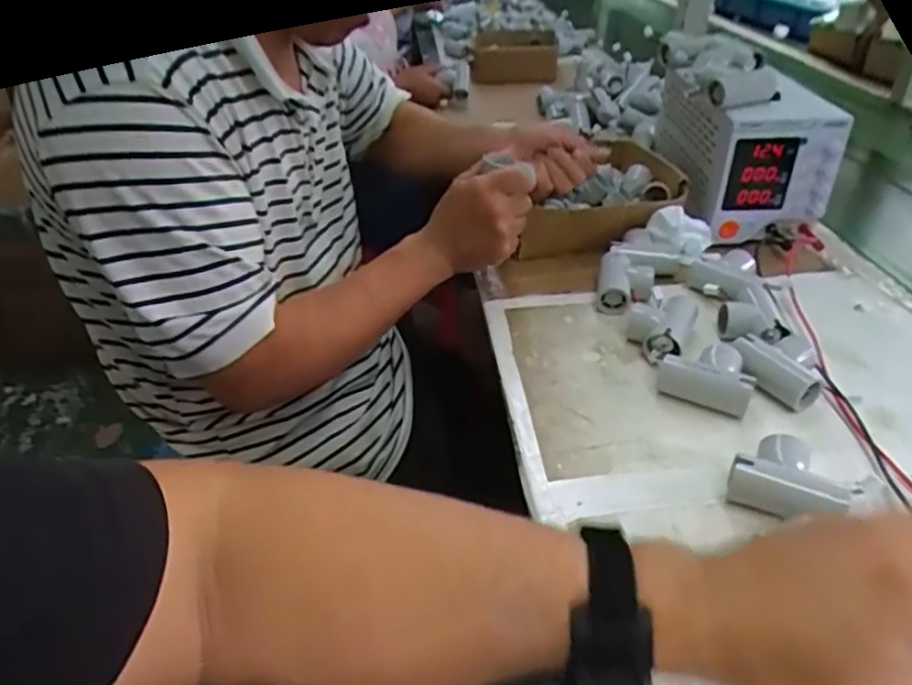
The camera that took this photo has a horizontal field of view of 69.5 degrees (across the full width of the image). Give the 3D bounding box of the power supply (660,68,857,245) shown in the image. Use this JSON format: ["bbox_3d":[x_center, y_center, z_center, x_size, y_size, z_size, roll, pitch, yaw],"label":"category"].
[{"bbox_3d":[0.351,-0.256,0.826,0.140,0.160,0.262,0,35,3],"label":"power supply"}]

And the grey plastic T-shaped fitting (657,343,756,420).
[{"bbox_3d":[0.218,0.028,0.567,0.074,0.030,0.057,19,40,27],"label":"grey plastic T-shaped fitting"}]

